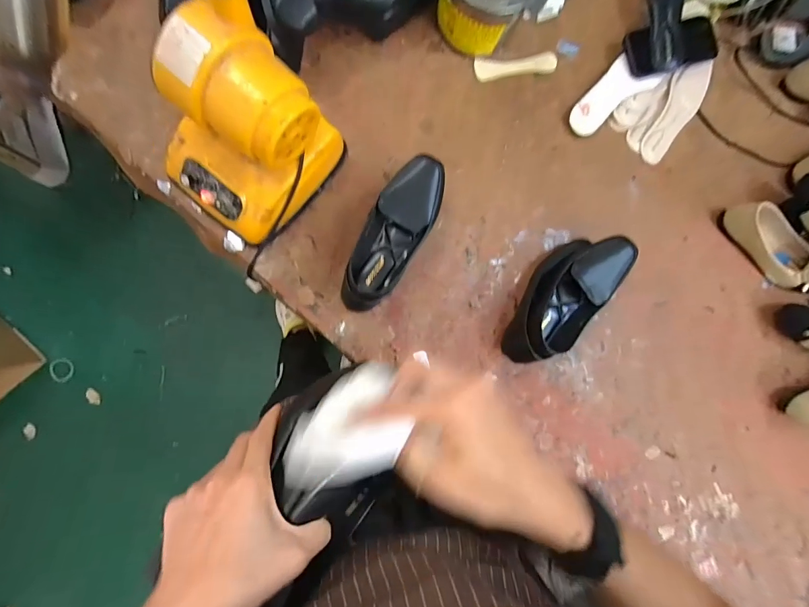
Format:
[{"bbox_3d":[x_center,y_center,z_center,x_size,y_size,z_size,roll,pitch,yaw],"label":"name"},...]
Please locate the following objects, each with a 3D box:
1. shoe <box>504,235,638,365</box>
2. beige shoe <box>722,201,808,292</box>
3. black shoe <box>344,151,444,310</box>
[{"bbox_3d":[0.248,-0.013,0.610,0.096,0.077,0.235,42,84,-4],"label":"shoe"},{"bbox_3d":[0.654,-0.109,0.676,0.186,0.048,0.087,43,84,-4],"label":"beige shoe"},{"bbox_3d":[-0.019,-0.100,0.584,0.090,0.066,0.245,27,85,-6],"label":"black shoe"}]

